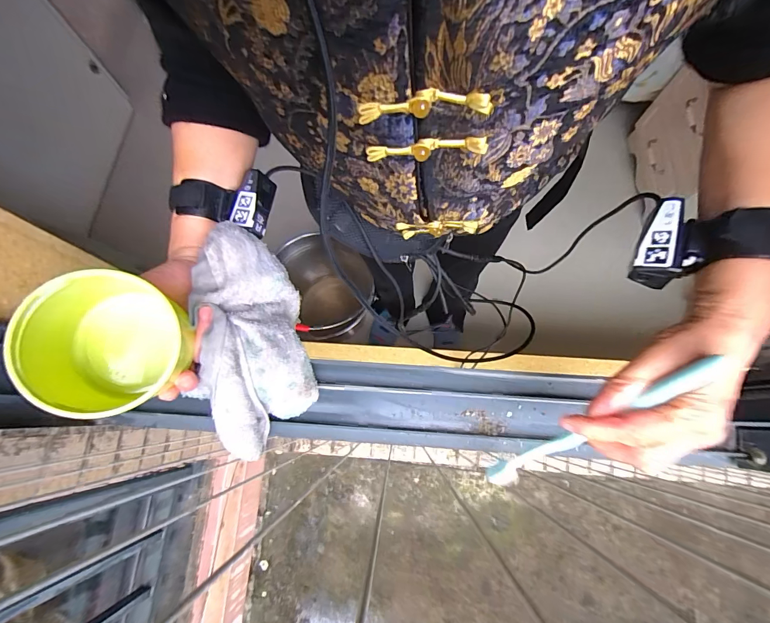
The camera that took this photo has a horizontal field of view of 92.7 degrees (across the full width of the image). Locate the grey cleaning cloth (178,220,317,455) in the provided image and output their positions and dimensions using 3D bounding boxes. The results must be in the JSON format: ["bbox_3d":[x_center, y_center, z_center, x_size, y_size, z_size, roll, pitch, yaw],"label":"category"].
[{"bbox_3d":[-0.118,0.031,0.349,0.084,0.089,0.202,-6,95,-2],"label":"grey cleaning cloth"}]

